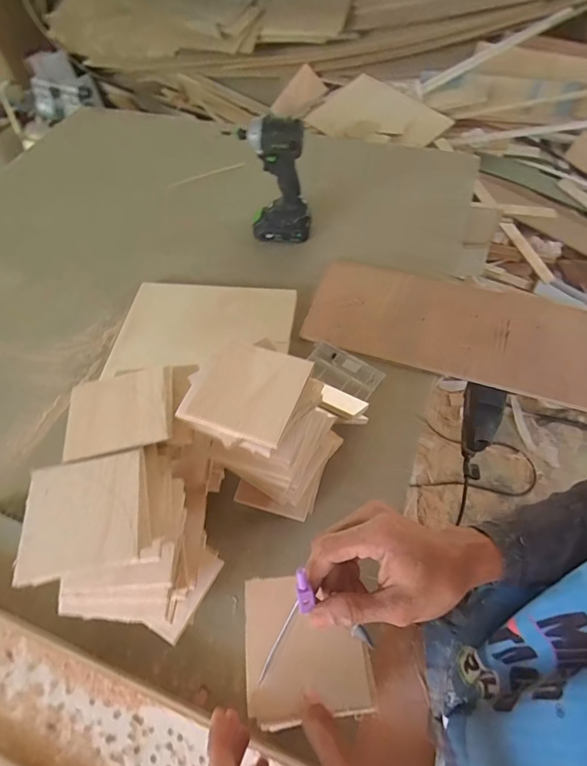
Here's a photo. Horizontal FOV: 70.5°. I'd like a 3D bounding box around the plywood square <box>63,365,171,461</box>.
[{"bbox_3d":[-0.183,0.026,0.439,0.101,0.010,0.106,-10,47,-10],"label":"plywood square"}]

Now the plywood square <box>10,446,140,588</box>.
[{"bbox_3d":[-0.189,0.114,0.373,0.100,0.011,0.102,-11,57,-4],"label":"plywood square"}]

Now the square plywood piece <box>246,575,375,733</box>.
[{"bbox_3d":[0.011,0.226,0.365,0.102,0.007,0.107,-7,57,-1],"label":"square plywood piece"}]

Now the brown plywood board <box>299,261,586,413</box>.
[{"bbox_3d":[0.277,-0.102,0.739,0.494,0.018,0.198,16,66,12],"label":"brown plywood board"}]

